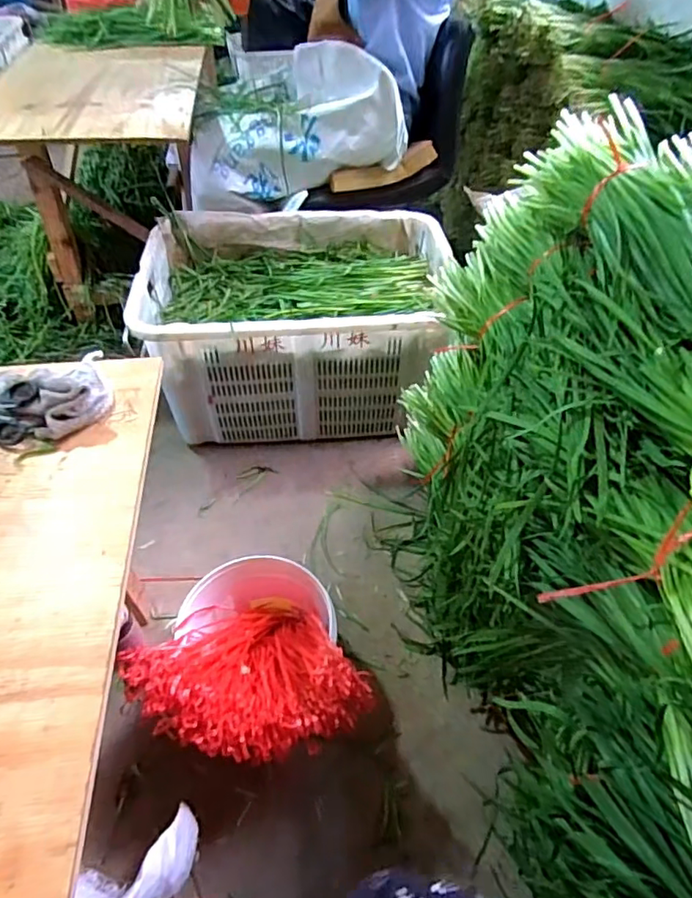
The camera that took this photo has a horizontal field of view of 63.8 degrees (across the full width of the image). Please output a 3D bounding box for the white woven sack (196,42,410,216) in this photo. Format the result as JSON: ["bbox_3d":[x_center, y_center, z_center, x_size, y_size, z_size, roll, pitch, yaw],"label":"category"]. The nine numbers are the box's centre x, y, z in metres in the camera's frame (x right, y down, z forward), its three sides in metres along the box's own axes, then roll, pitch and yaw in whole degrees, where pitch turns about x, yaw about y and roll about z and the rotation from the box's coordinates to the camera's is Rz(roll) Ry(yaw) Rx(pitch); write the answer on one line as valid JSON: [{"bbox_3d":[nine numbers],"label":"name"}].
[{"bbox_3d":[-0.132,-0.860,1.439,0.513,0.289,0.436,-3,46,-3],"label":"white woven sack"}]

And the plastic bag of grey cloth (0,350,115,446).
[{"bbox_3d":[-0.365,-0.065,0.640,0.169,0.049,0.144,-23,50,-20],"label":"plastic bag of grey cloth"}]

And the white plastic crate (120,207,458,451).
[{"bbox_3d":[-0.106,-0.292,1.353,0.683,0.352,0.475,-4,46,-4],"label":"white plastic crate"}]

